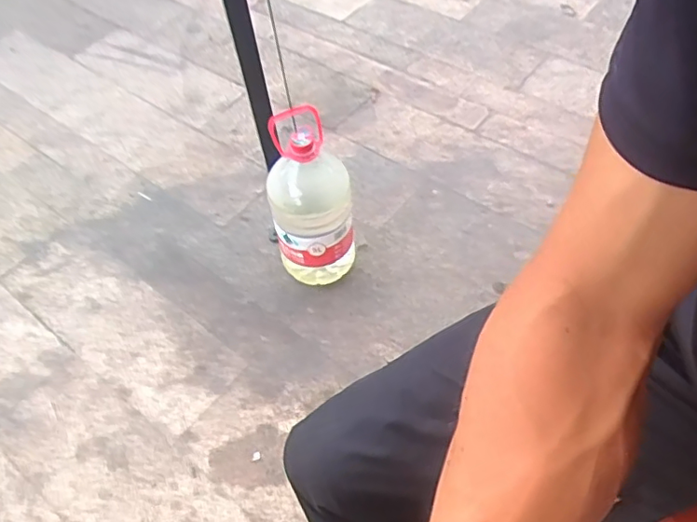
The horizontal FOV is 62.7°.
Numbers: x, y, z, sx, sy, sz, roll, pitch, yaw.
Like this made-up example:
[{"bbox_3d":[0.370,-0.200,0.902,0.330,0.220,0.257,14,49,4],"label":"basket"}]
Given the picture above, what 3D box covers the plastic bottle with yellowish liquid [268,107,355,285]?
[{"bbox_3d":[-0.066,-0.098,1.071,0.144,0.366,0.128,-3,54,2],"label":"plastic bottle with yellowish liquid"}]

